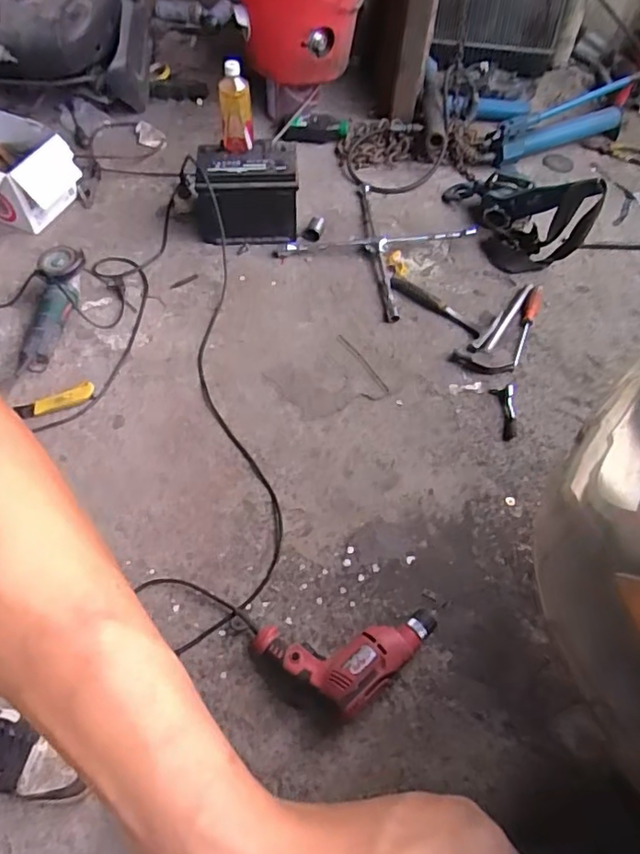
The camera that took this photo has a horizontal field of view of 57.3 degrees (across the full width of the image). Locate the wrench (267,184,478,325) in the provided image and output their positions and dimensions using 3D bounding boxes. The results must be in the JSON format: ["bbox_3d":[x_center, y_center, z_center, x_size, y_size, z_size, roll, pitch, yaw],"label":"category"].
[{"bbox_3d":[0.146,-0.457,1.460,0.372,0.036,0.369,37,62,20],"label":"wrench"}]

